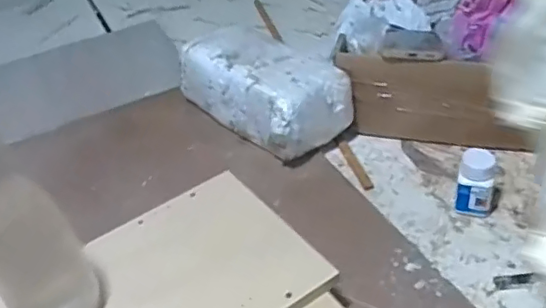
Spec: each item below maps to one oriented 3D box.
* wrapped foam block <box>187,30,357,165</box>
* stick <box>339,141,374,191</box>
[{"bbox_3d":[-0.014,-0.094,0.816,0.131,0.115,0.243,-30,43,-25],"label":"wrapped foam block"},{"bbox_3d":[0.109,0.015,0.771,0.015,0.004,0.104,-14,39,-8],"label":"stick"}]

